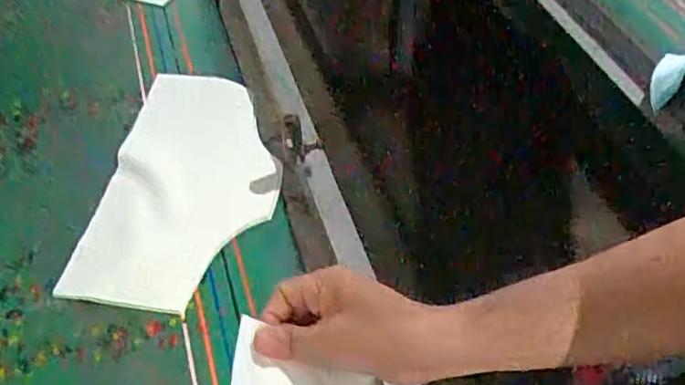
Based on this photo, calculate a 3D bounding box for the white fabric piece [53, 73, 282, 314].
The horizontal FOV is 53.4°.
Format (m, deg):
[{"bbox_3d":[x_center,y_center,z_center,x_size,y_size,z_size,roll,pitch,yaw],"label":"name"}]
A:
[{"bbox_3d":[-0.160,-0.020,0.747,0.174,0.030,0.331,6,48,3],"label":"white fabric piece"}]

